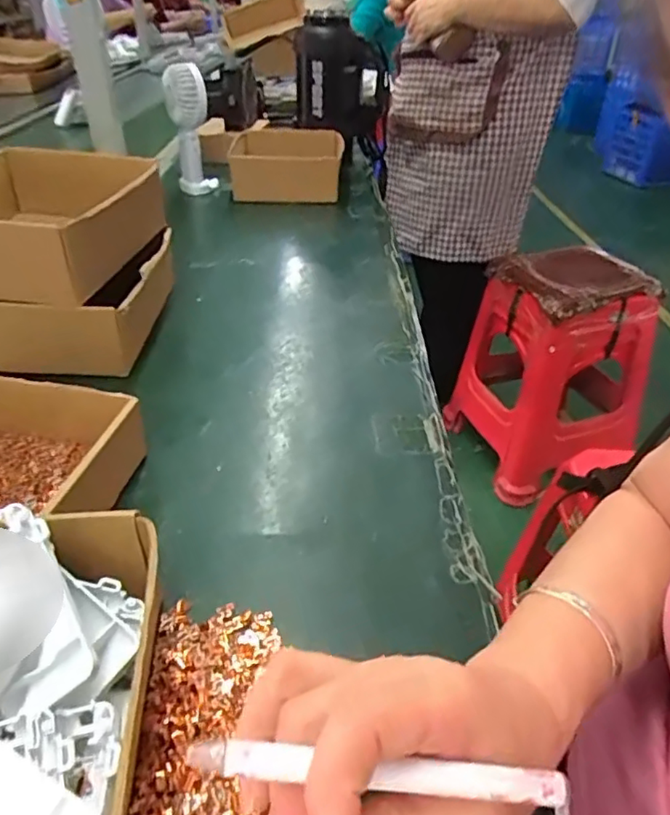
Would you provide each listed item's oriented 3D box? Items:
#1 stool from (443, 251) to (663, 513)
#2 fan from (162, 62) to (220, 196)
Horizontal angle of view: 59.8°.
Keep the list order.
[{"bbox_3d":[0.519,-0.105,1.464,0.309,0.517,0.375,-11,38,-16],"label":"stool"},{"bbox_3d":[-0.234,-0.435,0.951,0.070,0.207,0.066,-4,36,-10],"label":"fan"}]

